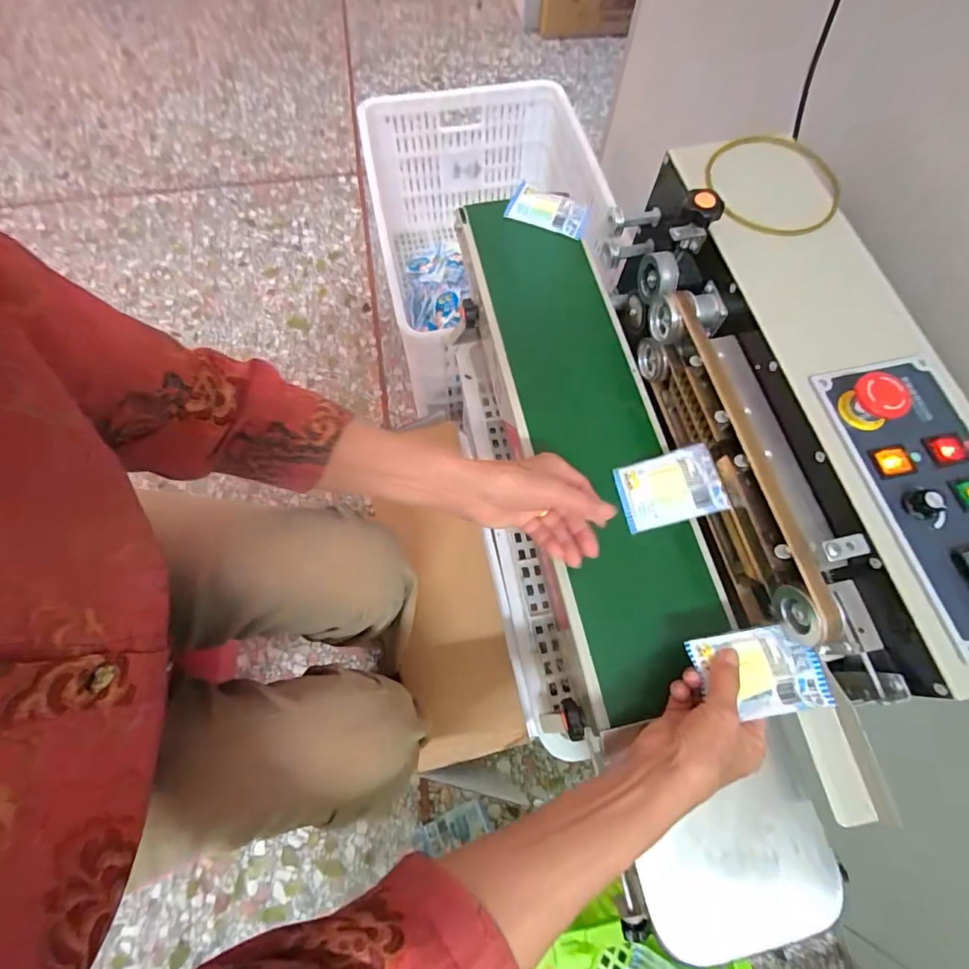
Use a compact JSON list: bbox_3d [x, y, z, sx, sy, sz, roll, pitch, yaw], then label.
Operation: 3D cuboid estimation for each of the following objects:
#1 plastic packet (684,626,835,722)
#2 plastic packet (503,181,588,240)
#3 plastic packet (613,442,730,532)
[{"bbox_3d":[0.220,0.150,0.373,0.100,0.006,0.062,-7,69,-4],"label":"plastic packet"},{"bbox_3d":[0.082,-0.354,0.601,0.098,0.015,0.058,22,70,7],"label":"plastic packet"},{"bbox_3d":[0.178,0.004,0.451,0.089,0.008,0.066,-18,72,17],"label":"plastic packet"}]

